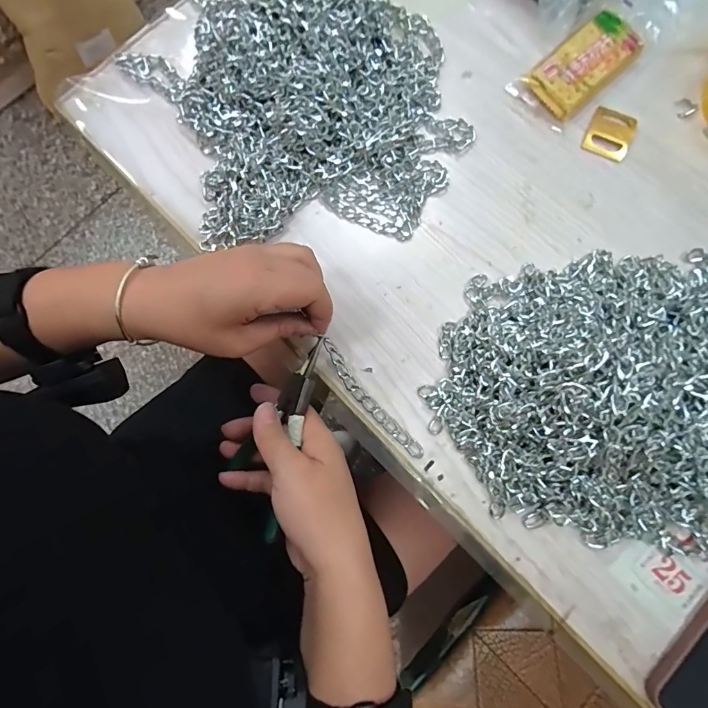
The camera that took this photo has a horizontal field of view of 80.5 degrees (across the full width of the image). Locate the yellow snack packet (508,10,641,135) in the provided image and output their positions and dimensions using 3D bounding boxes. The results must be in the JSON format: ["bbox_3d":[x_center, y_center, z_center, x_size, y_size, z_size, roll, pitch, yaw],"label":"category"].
[{"bbox_3d":[0.204,-0.262,0.382,0.113,0.020,0.060,-44,82,-6],"label":"yellow snack packet"}]

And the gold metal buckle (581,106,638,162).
[{"bbox_3d":[0.234,-0.201,0.381,0.038,0.009,0.043,25,81,6],"label":"gold metal buckle"}]

